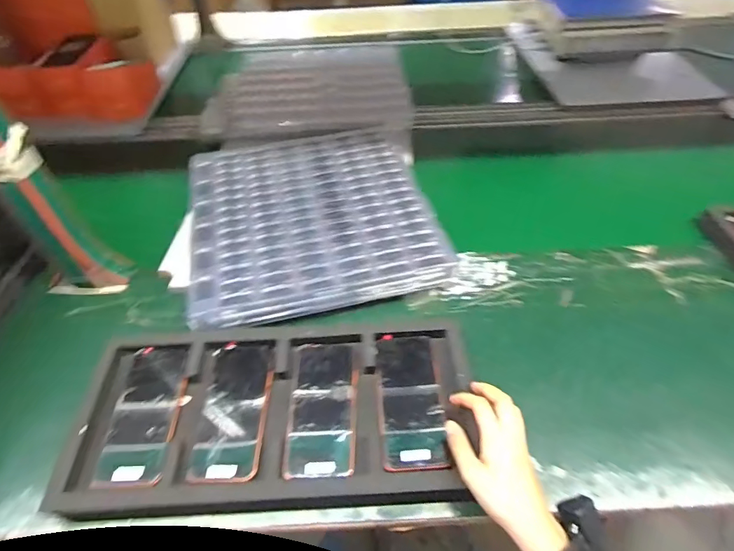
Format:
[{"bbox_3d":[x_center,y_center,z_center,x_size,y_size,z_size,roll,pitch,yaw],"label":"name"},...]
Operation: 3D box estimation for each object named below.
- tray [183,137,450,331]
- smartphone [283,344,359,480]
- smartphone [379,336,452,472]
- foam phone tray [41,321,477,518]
[{"bbox_3d":[-0.099,-0.109,0.744,0.384,0.033,0.403,-12,49,-9],"label":"tray"},{"bbox_3d":[-0.053,0.159,0.541,0.079,0.010,0.164,1,49,2],"label":"smartphone"},{"bbox_3d":[0.054,0.152,0.545,0.074,0.011,0.169,-2,49,-1],"label":"smartphone"},{"bbox_3d":[-0.110,0.165,0.548,0.473,0.026,0.225,-3,49,-1],"label":"foam phone tray"}]

